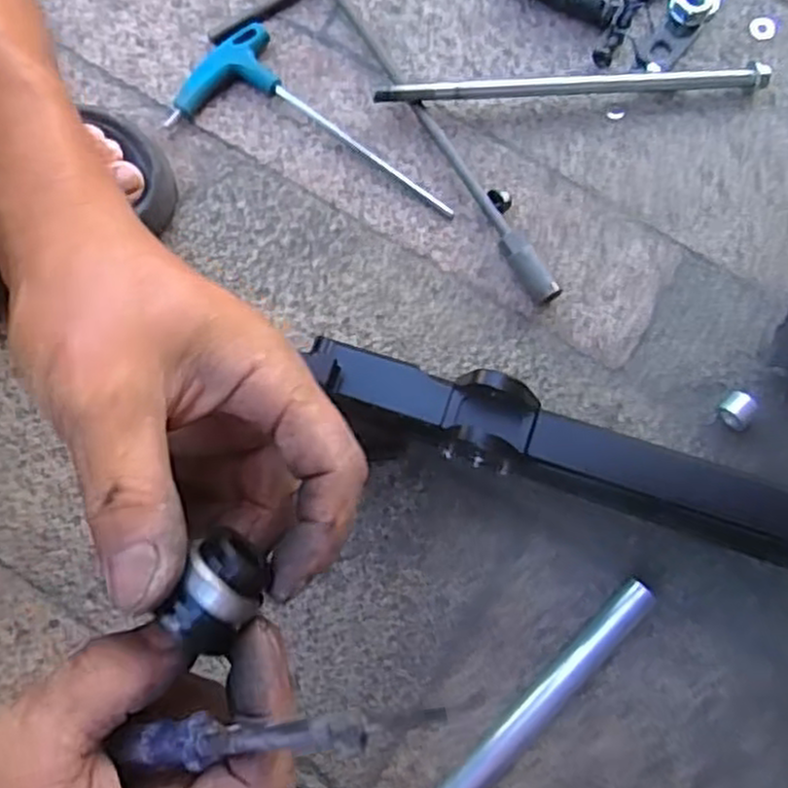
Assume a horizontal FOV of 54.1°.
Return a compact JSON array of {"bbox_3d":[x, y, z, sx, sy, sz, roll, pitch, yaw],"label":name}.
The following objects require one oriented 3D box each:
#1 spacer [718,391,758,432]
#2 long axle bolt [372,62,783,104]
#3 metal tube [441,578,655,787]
[{"bbox_3d":[0.213,0.010,0.481,0.022,0.022,0.019,39,81,6],"label":"spacer"},{"bbox_3d":[0.120,-0.205,0.515,0.260,0.021,0.013,-3,79,-1],"label":"long axle bolt"},{"bbox_3d":[0.089,0.173,0.444,0.166,0.016,0.018,-44,83,-8],"label":"metal tube"}]

